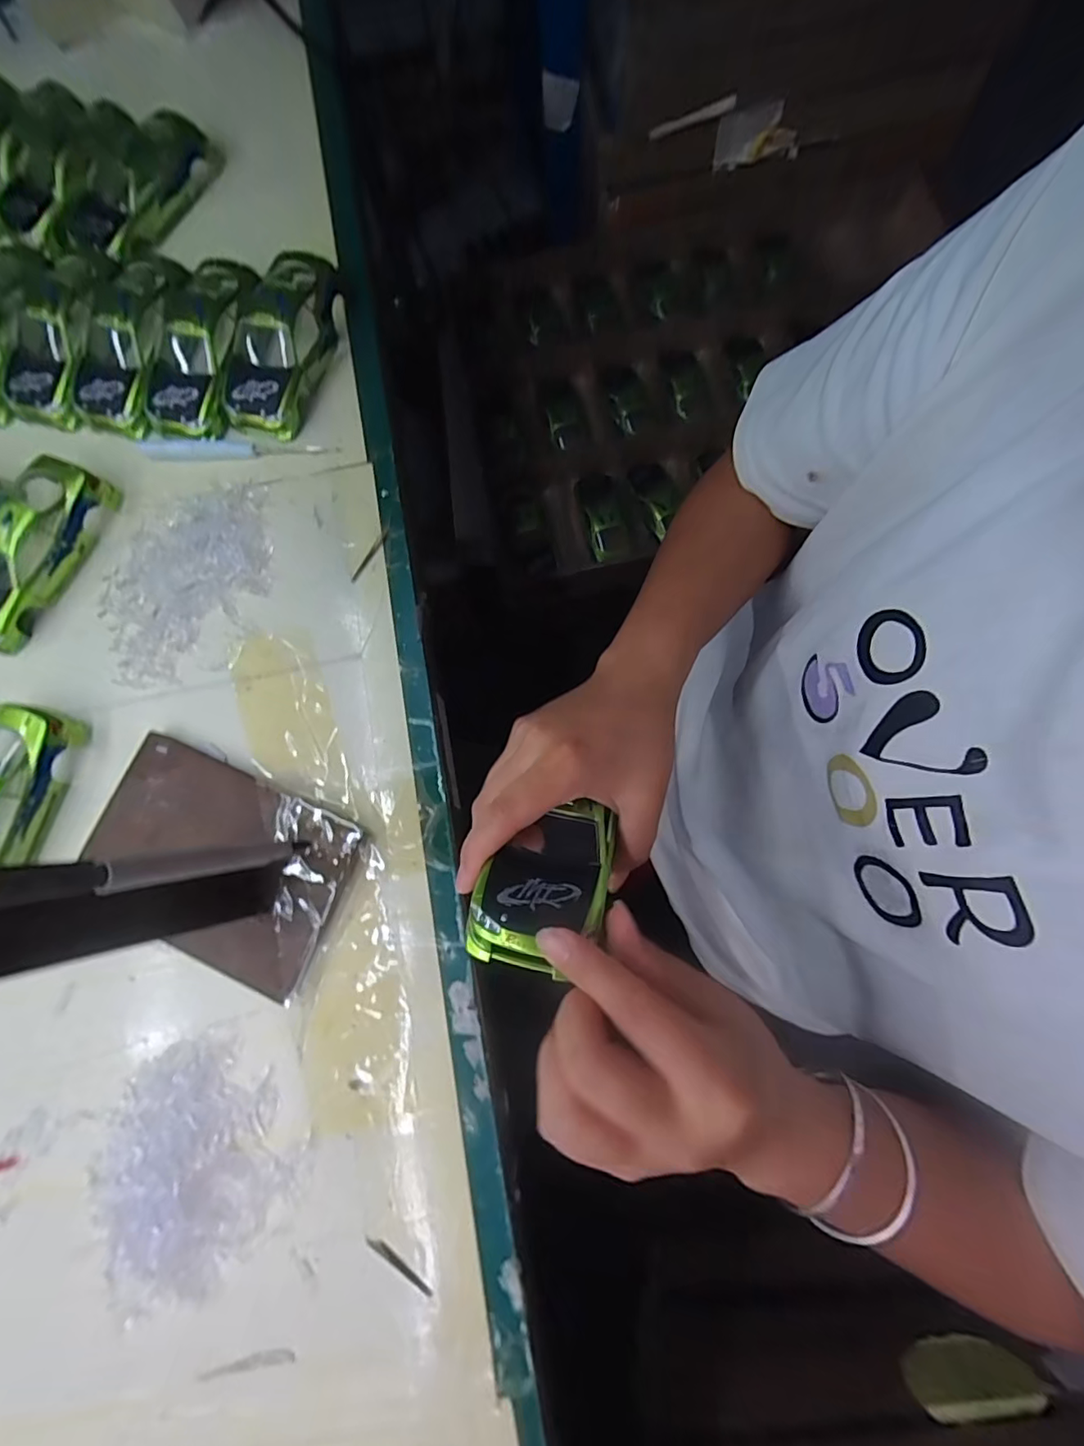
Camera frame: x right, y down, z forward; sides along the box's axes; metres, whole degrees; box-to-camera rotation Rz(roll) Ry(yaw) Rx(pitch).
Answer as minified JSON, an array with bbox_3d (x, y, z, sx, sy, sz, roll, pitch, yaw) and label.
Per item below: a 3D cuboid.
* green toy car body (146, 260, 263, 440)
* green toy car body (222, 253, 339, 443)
[{"bbox_3d":[-0.235,-0.259,0.365,0.057,0.035,0.126,9,79,4],"label":"green toy car body"},{"bbox_3d":[-0.179,-0.262,0.363,0.066,0.037,0.126,6,79,4],"label":"green toy car body"}]

